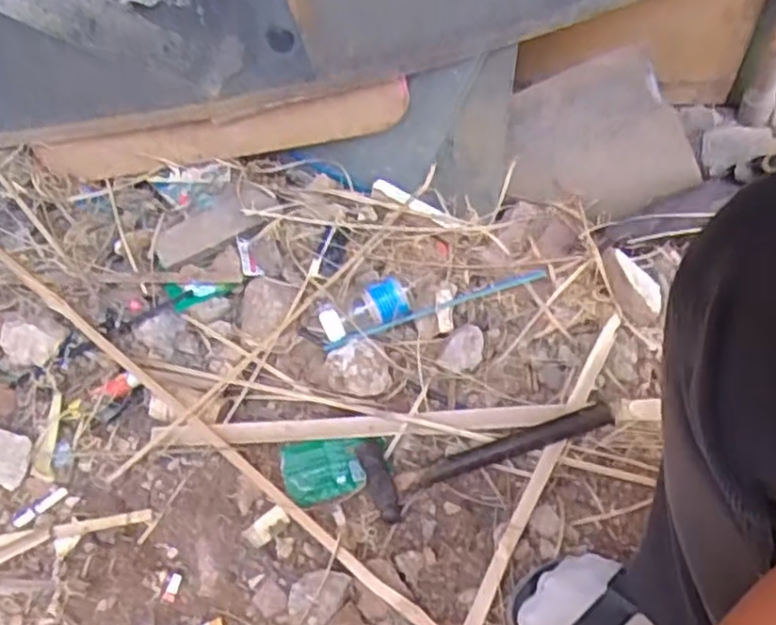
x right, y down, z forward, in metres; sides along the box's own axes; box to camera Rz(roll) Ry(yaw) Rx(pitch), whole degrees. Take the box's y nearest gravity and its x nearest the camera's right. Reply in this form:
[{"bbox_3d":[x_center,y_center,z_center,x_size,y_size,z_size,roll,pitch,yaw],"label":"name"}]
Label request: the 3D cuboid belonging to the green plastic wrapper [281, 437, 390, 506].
[{"bbox_3d":[-0.048,0.145,0.675,0.097,0.008,0.060,-9,57,0],"label":"green plastic wrapper"}]

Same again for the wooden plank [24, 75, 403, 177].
[{"bbox_3d":[-0.191,-0.194,0.792,0.434,0.071,0.019,-5,57,19],"label":"wooden plank"}]

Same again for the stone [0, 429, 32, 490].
[{"bbox_3d":[-0.371,0.140,0.705,0.055,0.013,0.049,22,61,2],"label":"stone"}]

